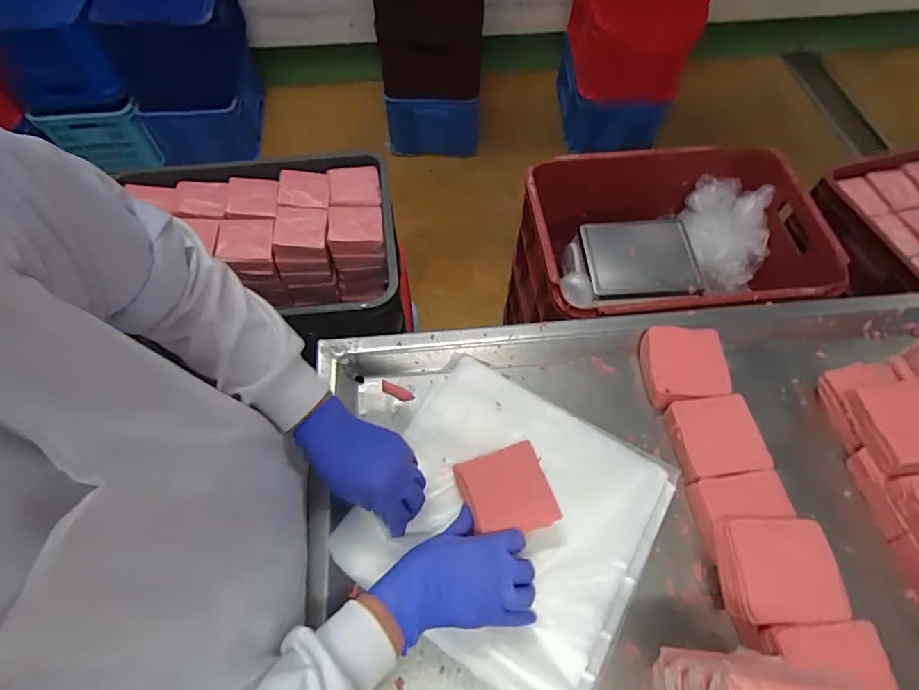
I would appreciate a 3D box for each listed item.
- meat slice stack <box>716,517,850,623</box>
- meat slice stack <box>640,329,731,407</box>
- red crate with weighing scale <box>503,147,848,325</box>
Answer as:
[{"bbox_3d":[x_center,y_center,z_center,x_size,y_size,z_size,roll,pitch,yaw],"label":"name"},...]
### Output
[{"bbox_3d":[0.306,0.210,0.459,0.099,0.045,0.089,1,62,1],"label":"meat slice stack"},{"bbox_3d":[0.278,0.026,0.605,0.091,0.035,0.094,-1,62,0],"label":"meat slice stack"},{"bbox_3d":[0.416,-0.171,0.976,0.576,0.265,0.385,-2,62,-1],"label":"red crate with weighing scale"}]

